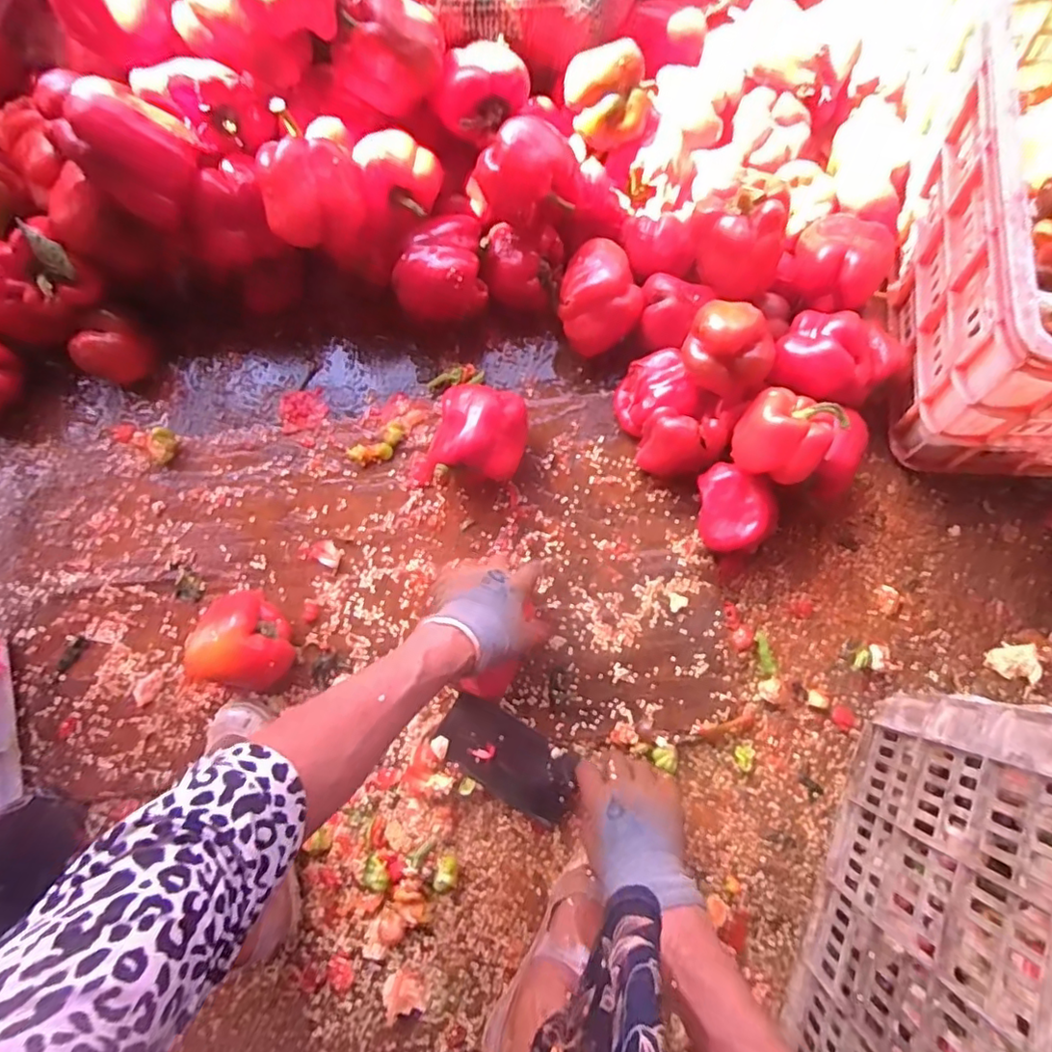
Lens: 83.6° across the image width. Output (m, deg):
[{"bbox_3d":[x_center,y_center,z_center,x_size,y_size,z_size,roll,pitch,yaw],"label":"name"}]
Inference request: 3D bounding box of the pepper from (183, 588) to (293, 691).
[{"bbox_3d":[-0.274,0.117,0.591,0.084,0.090,0.085,0,79,0],"label":"pepper"}]

